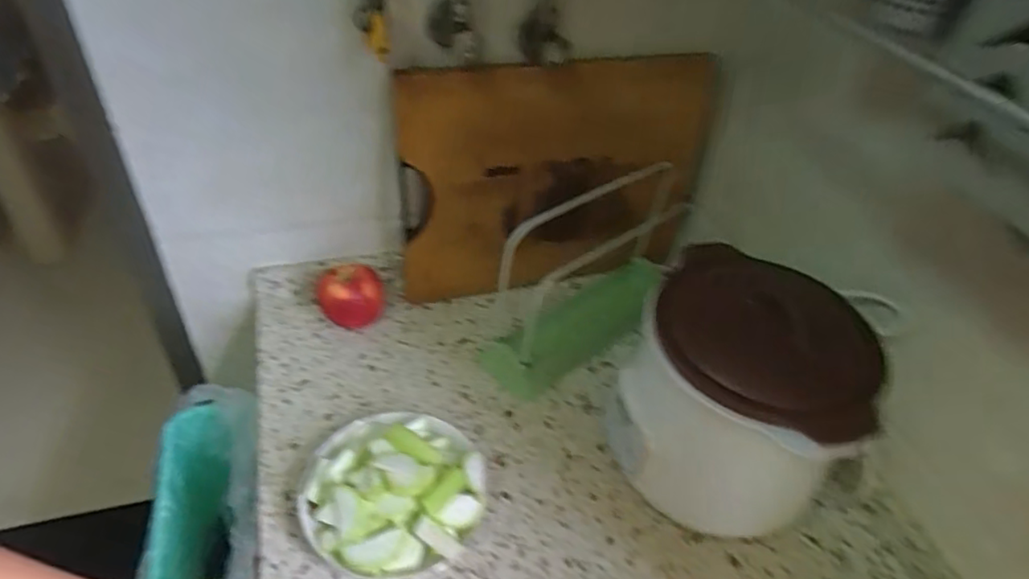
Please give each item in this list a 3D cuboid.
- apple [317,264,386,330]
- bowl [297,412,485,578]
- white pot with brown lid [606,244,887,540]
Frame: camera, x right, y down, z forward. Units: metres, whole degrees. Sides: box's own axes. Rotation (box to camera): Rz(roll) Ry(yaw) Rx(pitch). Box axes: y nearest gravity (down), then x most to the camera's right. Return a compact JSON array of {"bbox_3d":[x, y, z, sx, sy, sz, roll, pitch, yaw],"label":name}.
[{"bbox_3d":[-0.199,0.011,0.756,0.077,0.068,0.059,-6,43,-14],"label":"apple"},{"bbox_3d":[-0.115,0.184,0.584,0.162,0.059,0.159,4,41,-3],"label":"bowl"},{"bbox_3d":[0.203,0.094,0.575,0.189,0.195,0.168,22,44,17],"label":"white pot with brown lid"}]

